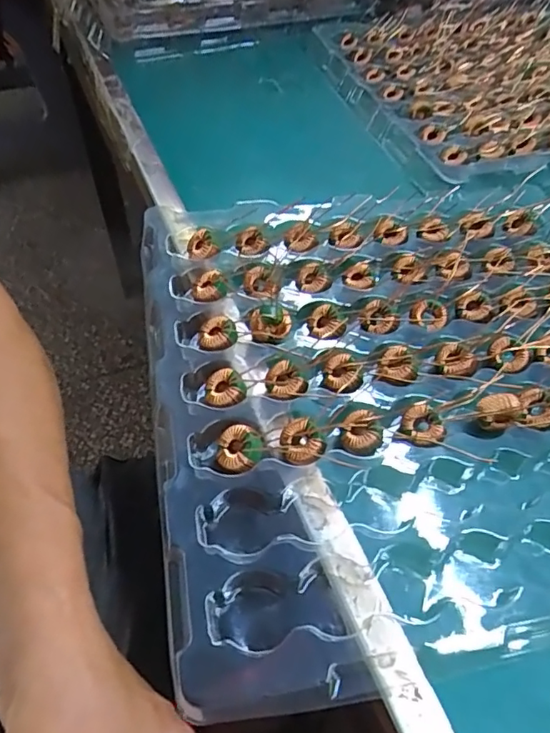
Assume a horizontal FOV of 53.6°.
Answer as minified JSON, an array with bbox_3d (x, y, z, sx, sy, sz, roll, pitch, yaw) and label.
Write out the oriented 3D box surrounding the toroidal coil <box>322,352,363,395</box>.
[{"bbox_3d":[0.035,0.005,0.293,0.020,0.007,0.023,-21,57,-17],"label":"toroidal coil"}]

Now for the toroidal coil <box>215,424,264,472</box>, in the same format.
[{"bbox_3d":[-0.016,0.039,0.261,0.023,0.011,0.023,-12,61,22],"label":"toroidal coil"}]

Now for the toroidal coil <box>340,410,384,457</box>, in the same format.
[{"bbox_3d":[0.043,0.033,0.270,0.018,0.009,0.021,-25,58,-19],"label":"toroidal coil"}]

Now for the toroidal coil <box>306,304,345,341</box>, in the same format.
[{"bbox_3d":[0.029,-0.024,0.316,0.018,0.010,0.022,-20,57,-16],"label":"toroidal coil"}]

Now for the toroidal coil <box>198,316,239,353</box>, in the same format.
[{"bbox_3d":[-0.031,-0.018,0.303,0.021,0.006,0.023,1,54,-1],"label":"toroidal coil"}]

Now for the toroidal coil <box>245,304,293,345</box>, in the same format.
[{"bbox_3d":[-0.004,-0.024,0.306,0.023,0.011,0.021,1,54,-1],"label":"toroidal coil"}]

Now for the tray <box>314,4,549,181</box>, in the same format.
[{"bbox_3d":[0.219,-0.285,0.532,0.278,0.023,0.308,-14,55,-12],"label":"tray"}]

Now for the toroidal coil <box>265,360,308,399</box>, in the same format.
[{"bbox_3d":[0.005,0.008,0.287,0.018,0.007,0.022,-26,59,-20],"label":"toroidal coil"}]

